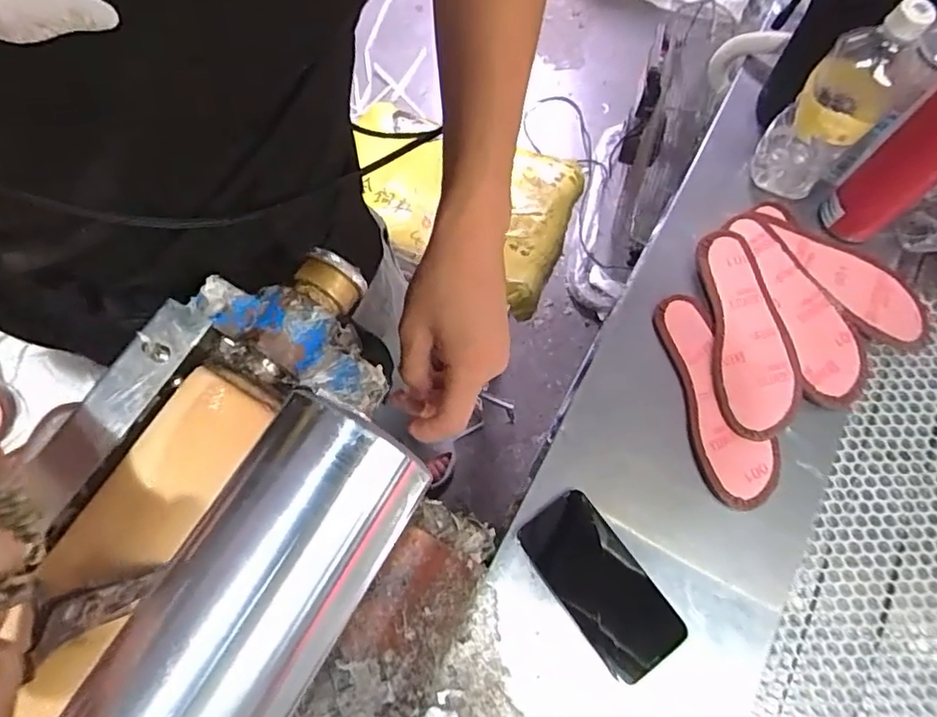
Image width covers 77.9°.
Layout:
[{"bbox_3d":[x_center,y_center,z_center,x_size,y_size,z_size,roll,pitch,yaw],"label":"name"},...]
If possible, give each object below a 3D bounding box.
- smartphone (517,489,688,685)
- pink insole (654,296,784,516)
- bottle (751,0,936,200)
[{"bbox_3d":[0.117,0.200,0.517,0.072,0.014,0.155,-33,74,-12],"label":"smartphone"},{"bbox_3d":[0.241,0.036,0.570,0.071,0.015,0.212,-12,71,-5],"label":"pink insole"},{"bbox_3d":[0.352,-0.243,0.569,0.071,0.198,0.068,35,73,11],"label":"bottle"}]

